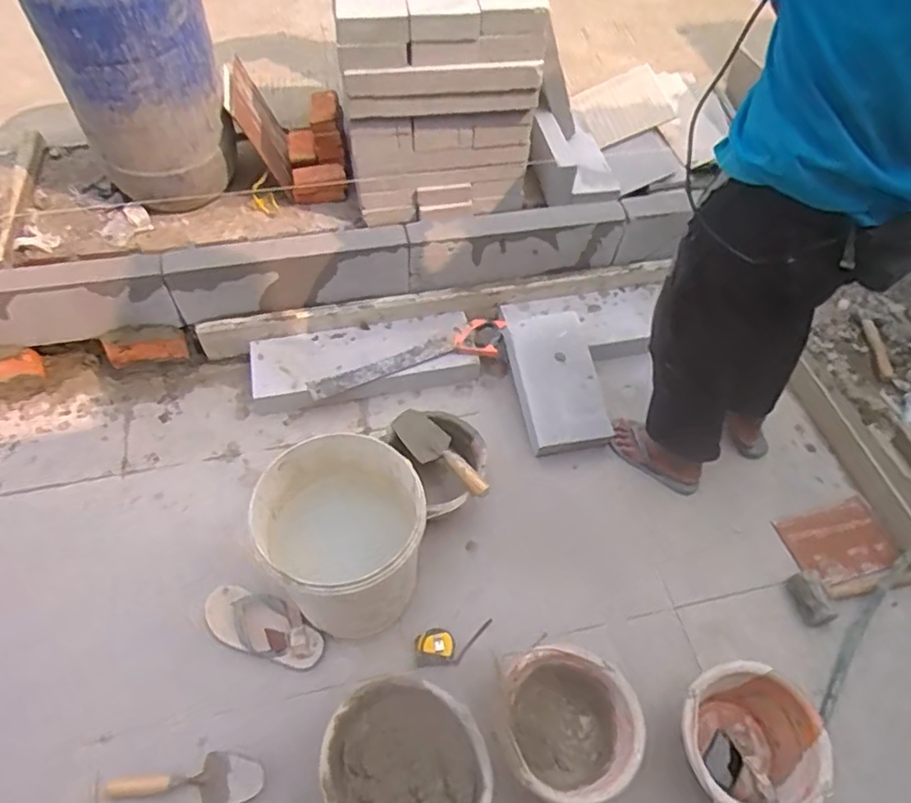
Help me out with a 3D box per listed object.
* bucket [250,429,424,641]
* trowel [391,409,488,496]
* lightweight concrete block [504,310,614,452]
[{"bbox_3d":[-0.207,0.281,1.267,0.295,0.358,0.272,1,55,-2],"label":"bucket"},{"bbox_3d":[-0.023,0.122,1.406,0.242,0.053,0.085,36,61,20],"label":"trowel"},{"bbox_3d":[0.260,-0.051,1.635,0.203,0.066,0.355,-16,69,10],"label":"lightweight concrete block"}]

